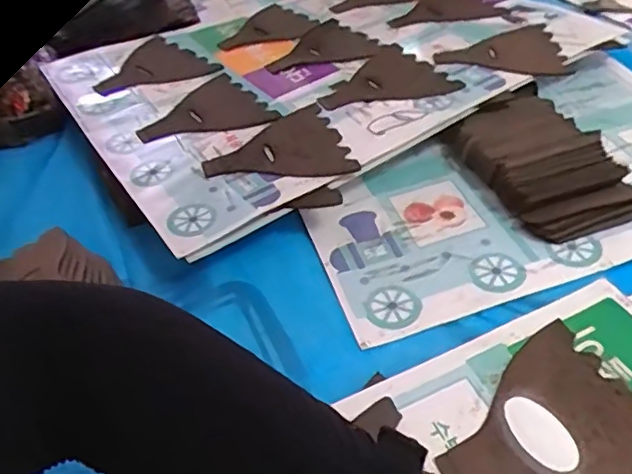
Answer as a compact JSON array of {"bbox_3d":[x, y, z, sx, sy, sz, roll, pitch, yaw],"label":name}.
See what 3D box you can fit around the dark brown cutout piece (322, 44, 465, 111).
[{"bbox_3d":[0.065,-0.164,0.625,0.130,0.010,0.127,-14,44,-6],"label":"dark brown cutout piece"}]

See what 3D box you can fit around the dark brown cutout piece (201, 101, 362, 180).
[{"bbox_3d":[-0.039,-0.078,0.548,0.122,0.011,0.124,-19,41,-8],"label":"dark brown cutout piece"}]

